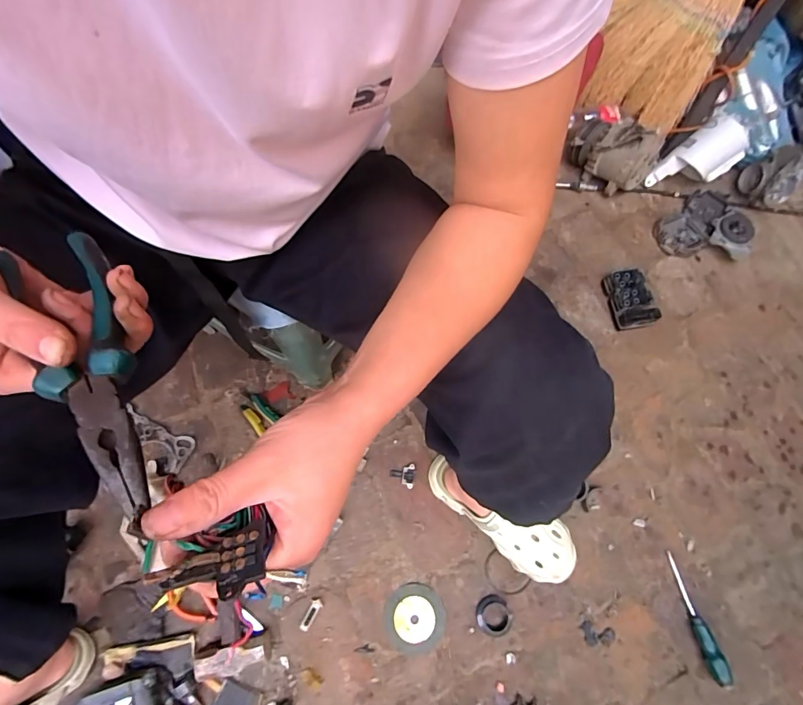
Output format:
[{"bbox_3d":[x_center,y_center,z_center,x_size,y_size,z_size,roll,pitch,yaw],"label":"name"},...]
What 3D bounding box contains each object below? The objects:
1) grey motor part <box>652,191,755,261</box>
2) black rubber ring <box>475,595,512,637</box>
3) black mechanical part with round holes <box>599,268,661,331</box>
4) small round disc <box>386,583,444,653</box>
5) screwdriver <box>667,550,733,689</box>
[{"bbox_3d":[0.684,-0.302,0.966,0.205,0.052,0.185,6,70,0],"label":"grey motor part"},{"bbox_3d":[0.150,0.427,0.690,0.059,0.012,0.055,1,70,-2],"label":"black rubber ring"},{"bbox_3d":[0.466,-0.110,0.869,0.077,0.046,0.125,-7,71,-5],"label":"black mechanical part with round holes"},{"bbox_3d":[0.022,0.433,0.695,0.093,0.009,0.095,1,70,-2],"label":"small round disc"},{"bbox_3d":[0.481,0.428,0.690,0.026,0.021,0.185,-10,71,-6],"label":"screwdriver"}]

